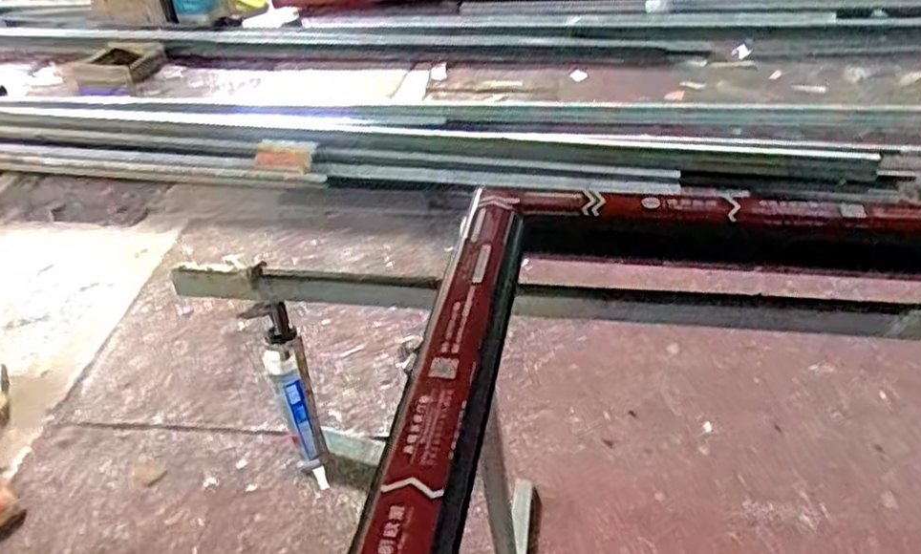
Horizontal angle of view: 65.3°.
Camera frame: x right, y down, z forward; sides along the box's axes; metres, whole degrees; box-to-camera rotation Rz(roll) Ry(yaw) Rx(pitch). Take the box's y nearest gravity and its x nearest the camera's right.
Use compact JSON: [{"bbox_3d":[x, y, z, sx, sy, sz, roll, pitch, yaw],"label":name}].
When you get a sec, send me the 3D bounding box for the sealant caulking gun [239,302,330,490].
[{"bbox_3d":[-0.263,0.167,1.125,0.062,0.309,0.139,-21,41,-18],"label":"sealant caulking gun"}]

